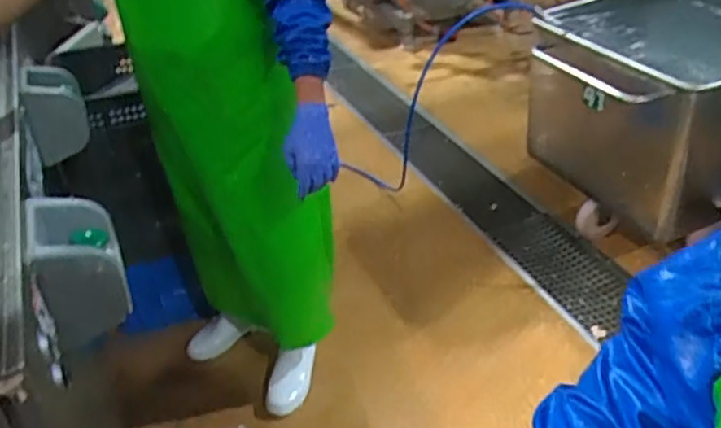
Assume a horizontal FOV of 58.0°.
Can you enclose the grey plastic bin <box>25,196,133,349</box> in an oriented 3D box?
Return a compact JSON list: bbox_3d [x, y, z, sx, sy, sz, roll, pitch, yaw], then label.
[{"bbox_3d":[-0.382,0.068,0.890,0.103,0.138,0.146,-15,37,-19],"label":"grey plastic bin"}]

